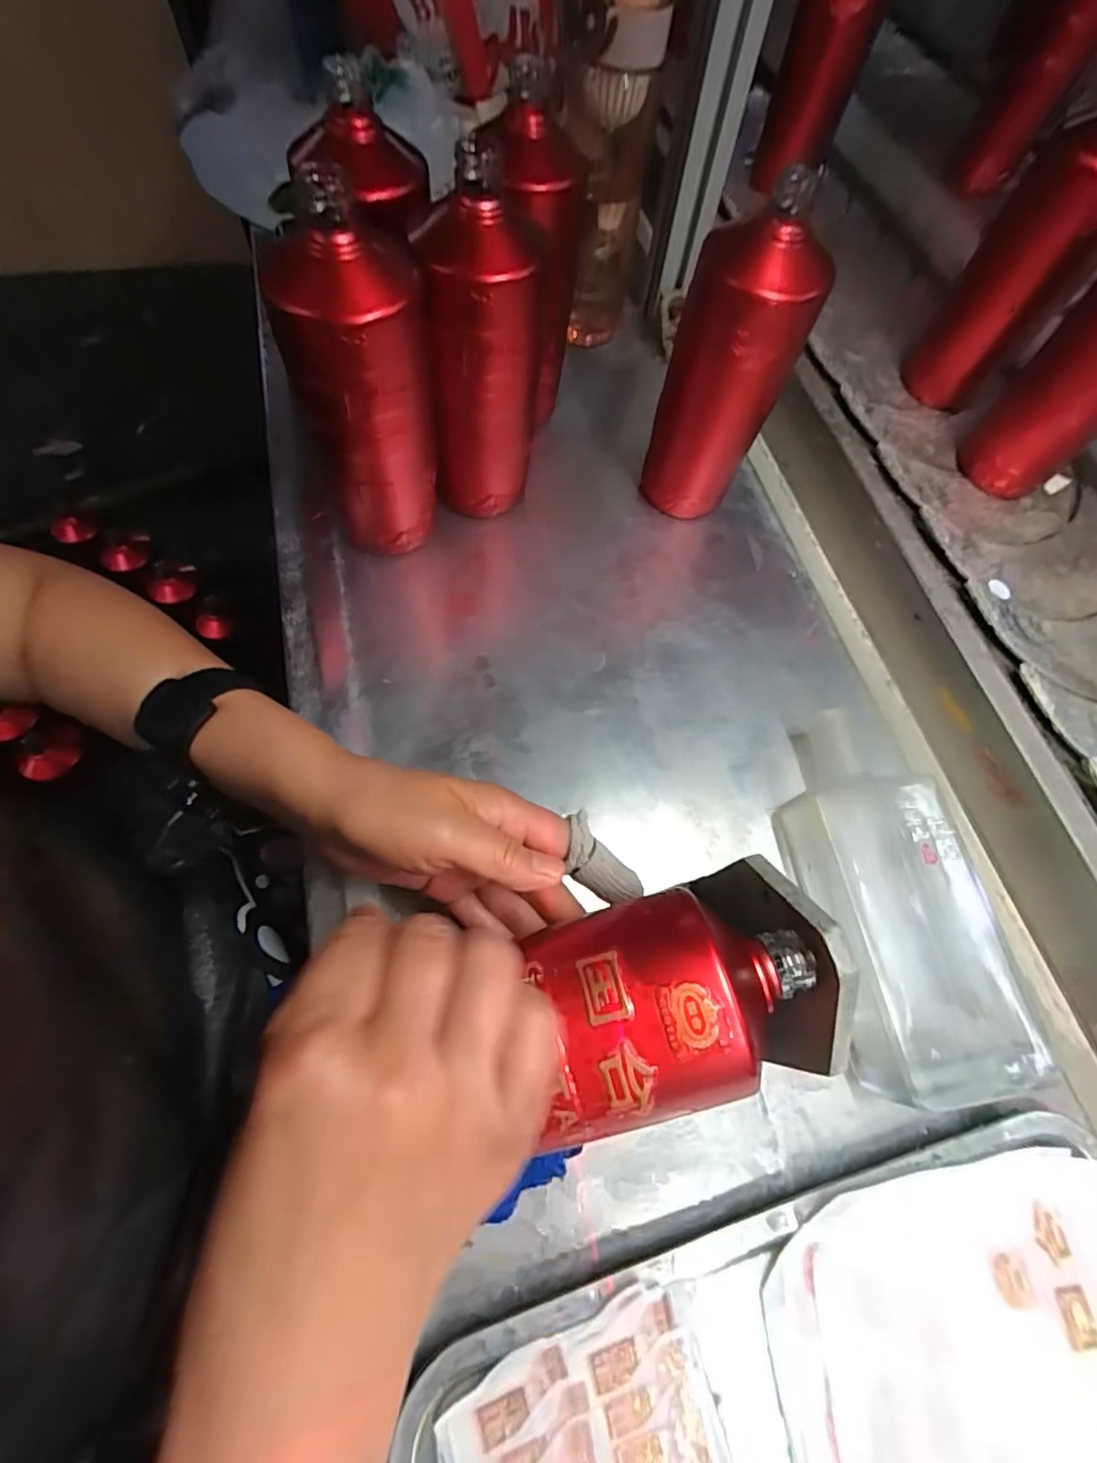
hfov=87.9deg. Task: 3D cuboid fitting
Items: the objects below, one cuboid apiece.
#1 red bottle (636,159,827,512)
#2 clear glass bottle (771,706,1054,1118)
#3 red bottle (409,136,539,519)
[{"bbox_3d":[0.121,-0.249,0.403,0.063,0.202,0.073,-40,71,-17],"label":"red bottle"},{"bbox_3d":[0.201,0.096,0.351,0.102,0.049,0.224,-7,67,-10],"label":"clear glass bottle"},{"bbox_3d":[-0.045,-0.231,0.384,0.083,0.205,0.074,-23,67,-10],"label":"red bottle"}]

